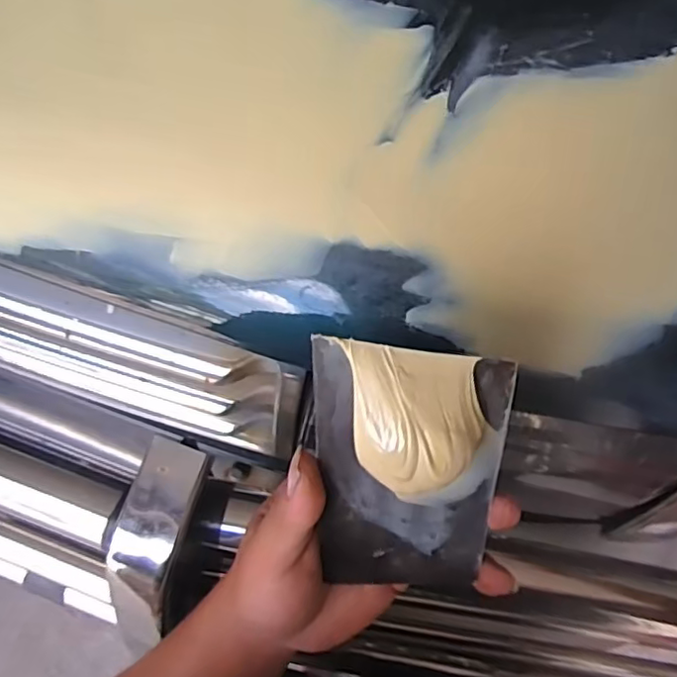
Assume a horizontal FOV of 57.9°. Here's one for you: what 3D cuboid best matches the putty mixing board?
[{"bbox_3d":[0.028,0.062,0.245,0.072,0.131,0.021,0,34,1],"label":"putty mixing board"}]

